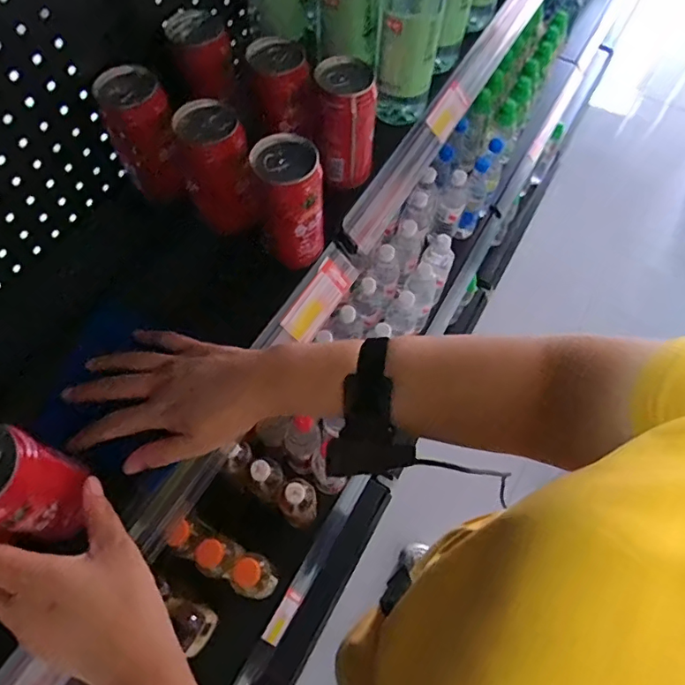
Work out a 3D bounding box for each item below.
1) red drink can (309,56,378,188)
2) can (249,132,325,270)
[{"bbox_3d":[0.001,-0.226,0.536,0.064,0.112,0.056,1,63,-1],"label":"red drink can"},{"bbox_3d":[-0.048,-0.129,0.483,0.055,0.122,0.057,1,63,-1],"label":"can"}]

